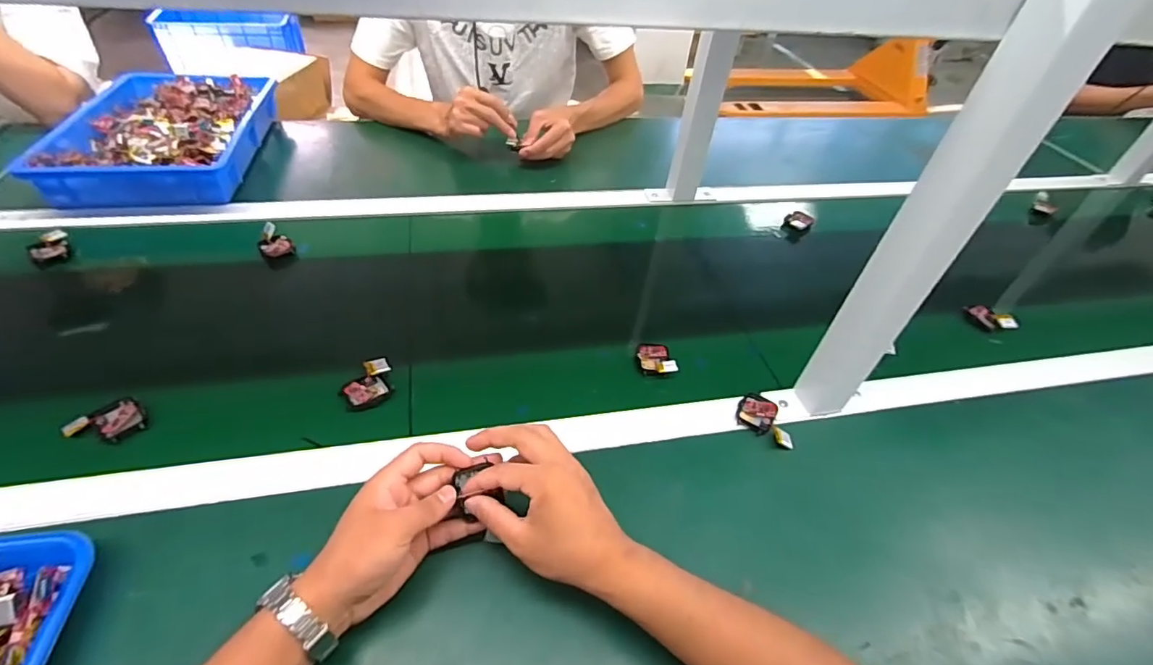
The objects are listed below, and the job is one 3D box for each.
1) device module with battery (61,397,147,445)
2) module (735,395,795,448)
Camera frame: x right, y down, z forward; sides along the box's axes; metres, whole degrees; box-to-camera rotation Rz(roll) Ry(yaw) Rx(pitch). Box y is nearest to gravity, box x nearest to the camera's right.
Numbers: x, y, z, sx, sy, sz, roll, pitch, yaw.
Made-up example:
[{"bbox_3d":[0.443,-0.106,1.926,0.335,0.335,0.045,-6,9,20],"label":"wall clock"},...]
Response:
[{"bbox_3d":[-0.441,0.087,0.490,0.058,0.010,0.045,-28,55,-30],"label":"device module with battery"},{"bbox_3d":[0.205,0.091,0.559,0.063,0.010,0.045,28,49,19],"label":"module"}]

